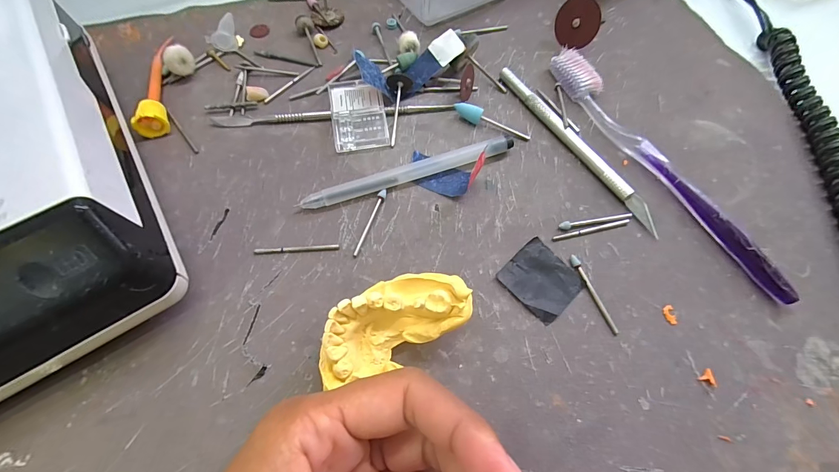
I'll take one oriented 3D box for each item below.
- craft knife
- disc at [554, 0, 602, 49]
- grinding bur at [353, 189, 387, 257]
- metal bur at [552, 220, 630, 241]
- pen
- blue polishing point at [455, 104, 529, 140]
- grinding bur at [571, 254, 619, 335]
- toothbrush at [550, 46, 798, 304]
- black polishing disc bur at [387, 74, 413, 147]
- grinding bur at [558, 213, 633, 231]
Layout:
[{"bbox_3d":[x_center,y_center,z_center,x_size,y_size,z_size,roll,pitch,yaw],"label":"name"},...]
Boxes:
[{"bbox_3d":[0.092,-0.056,0.216,0.008,0.009,0.135,-29,69,-13],"label":"craft knife"},{"bbox_3d":[0.107,-0.146,0.246,0.030,0.031,0.004,19,35,39],"label":"disc"},{"bbox_3d":[-0.026,-0.007,0.195,0.004,0.004,0.041,18,66,8],"label":"grinding bur"},{"bbox_3d":[0.093,-0.004,0.194,0.044,0.004,0.004,-13,66,-6],"label":"metal bur"},{"bbox_3d":[-0.005,-0.036,0.206,0.123,0.010,0.009,-18,67,-9],"label":"pen"},{"bbox_3d":[0.044,-0.070,0.222,0.049,0.010,0.008,24,67,10],"label":"blue polishing point"},{"bbox_3d":[0.087,0.028,0.179,0.004,0.004,0.042,-20,67,-9],"label":"grinding bur"},{"bbox_3d":[0.134,-0.044,0.209,0.018,0.013,0.183,-23,67,-11],"label":"toothbrush"},{"bbox_3d":[-0.012,-0.079,0.222,0.015,0.013,0.046,0,65,0],"label":"black polishing disc bur"},{"bbox_3d":[0.096,-0.008,0.197,0.041,0.004,0.004,-9,65,-5],"label":"grinding bur"}]

